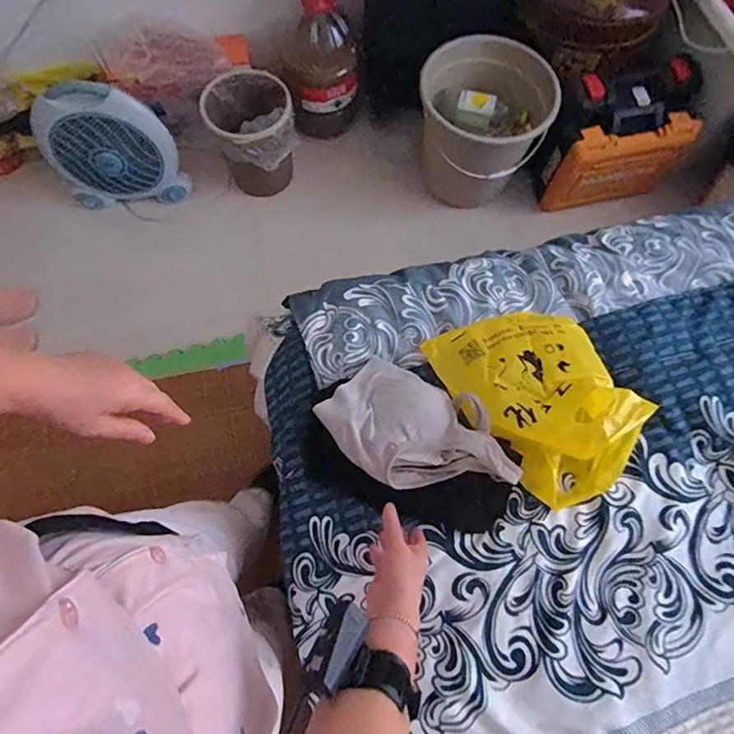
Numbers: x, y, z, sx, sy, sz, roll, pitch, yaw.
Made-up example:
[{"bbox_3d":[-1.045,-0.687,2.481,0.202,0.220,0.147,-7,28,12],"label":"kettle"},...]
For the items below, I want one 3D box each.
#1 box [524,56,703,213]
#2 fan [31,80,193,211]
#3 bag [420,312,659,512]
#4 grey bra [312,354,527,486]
[{"bbox_3d":[0.701,-0.664,1.390,0.404,0.294,0.220,-7,72,-4],"label":"box"},{"bbox_3d":[-0.735,-0.610,1.373,0.352,0.369,0.117,-14,72,-6],"label":"fan"},{"bbox_3d":[0.250,0.017,0.645,0.210,0.127,0.302,-36,76,-12],"label":"bag"},{"bbox_3d":[0.074,0.095,0.651,0.265,0.067,0.157,29,73,8],"label":"grey bra"}]

